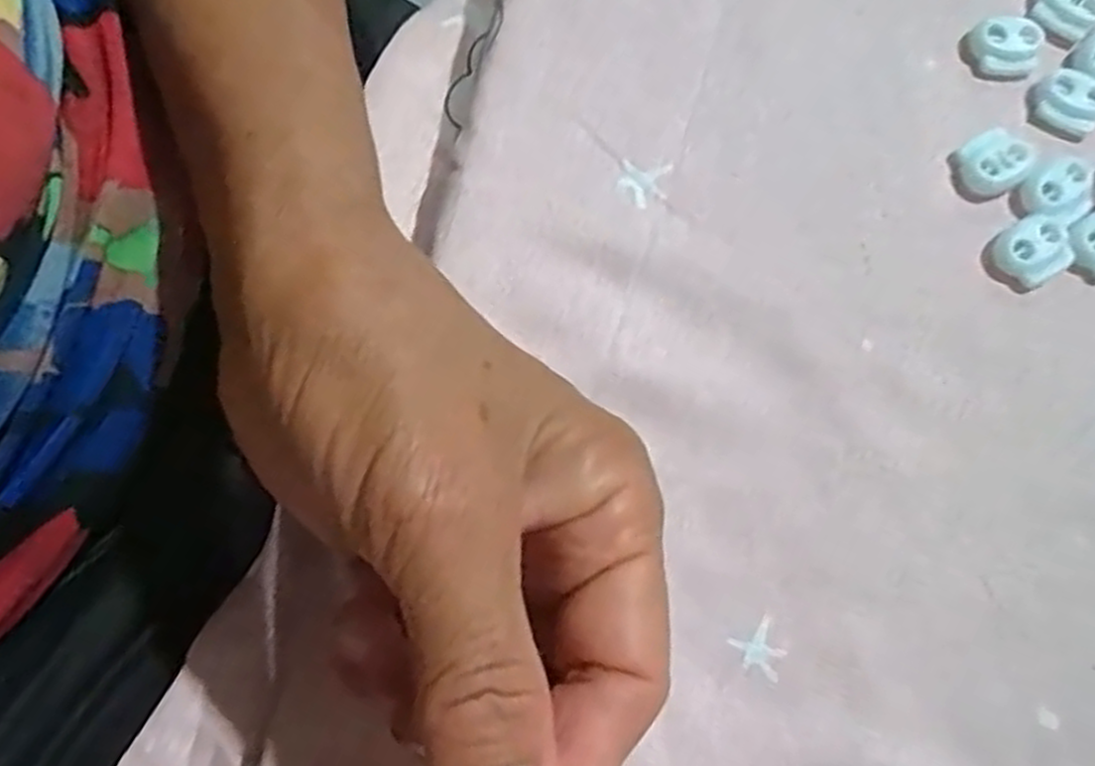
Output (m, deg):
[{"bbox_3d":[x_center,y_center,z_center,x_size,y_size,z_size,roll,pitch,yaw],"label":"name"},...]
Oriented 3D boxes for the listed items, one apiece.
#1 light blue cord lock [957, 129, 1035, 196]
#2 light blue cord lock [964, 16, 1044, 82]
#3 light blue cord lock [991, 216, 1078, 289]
[{"bbox_3d":[0.134,-0.067,0.239,0.021,0.005,0.018,-37,78,-10],"label":"light blue cord lock"},{"bbox_3d":[0.144,-0.105,0.248,0.022,0.007,0.018,-3,75,-2],"label":"light blue cord lock"},{"bbox_3d":[0.142,-0.039,0.232,0.021,0.005,0.018,-29,77,-8],"label":"light blue cord lock"}]

